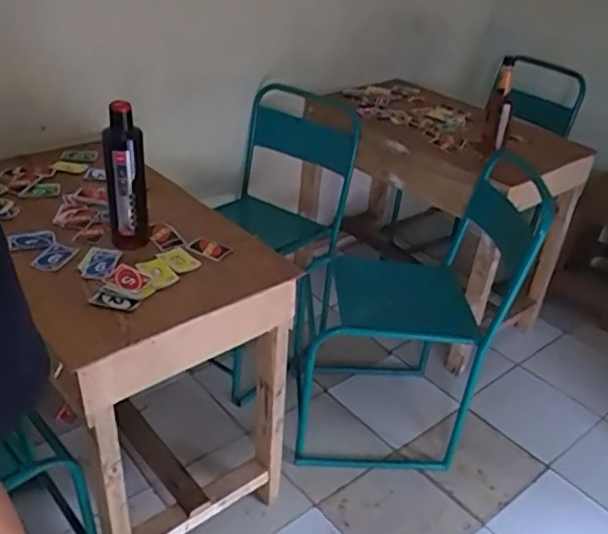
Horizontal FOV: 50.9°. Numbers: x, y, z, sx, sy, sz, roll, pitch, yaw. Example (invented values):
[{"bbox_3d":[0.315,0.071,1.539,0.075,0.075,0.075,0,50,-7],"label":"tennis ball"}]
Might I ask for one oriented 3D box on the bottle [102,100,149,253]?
[{"bbox_3d":[-0.332,-0.167,1.192,0.072,0.276,0.059,-6,33,-16],"label":"bottle"}]

